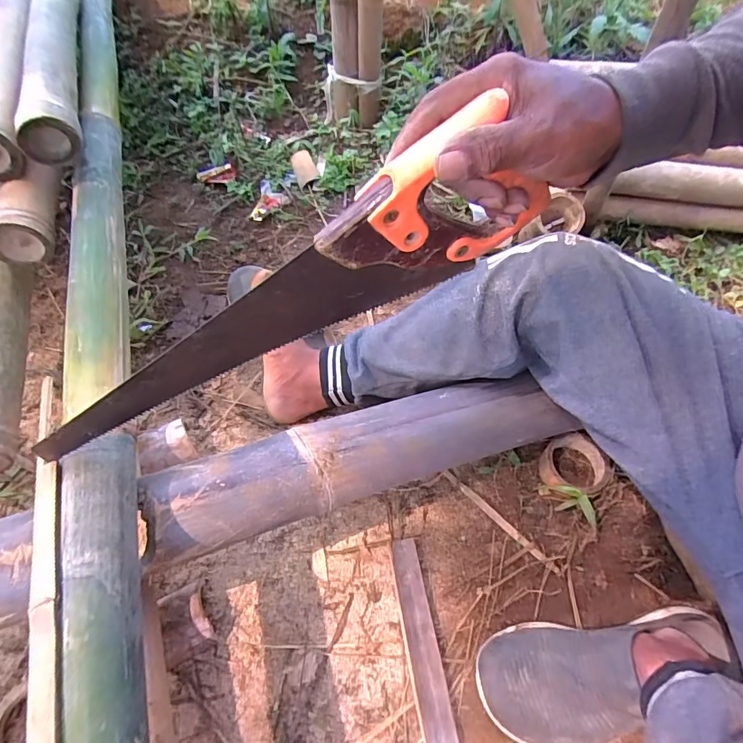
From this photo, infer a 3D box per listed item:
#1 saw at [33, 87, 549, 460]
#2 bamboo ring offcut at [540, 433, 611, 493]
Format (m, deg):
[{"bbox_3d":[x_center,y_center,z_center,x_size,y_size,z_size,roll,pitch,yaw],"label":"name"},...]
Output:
[{"bbox_3d":[-0.076,-0.038,0.340,0.419,0.119,0.023,-28,55,11],"label":"saw"},{"bbox_3d":[0.270,0.124,0.595,0.080,0.037,0.073,-1,55,1],"label":"bamboo ring offcut"}]

